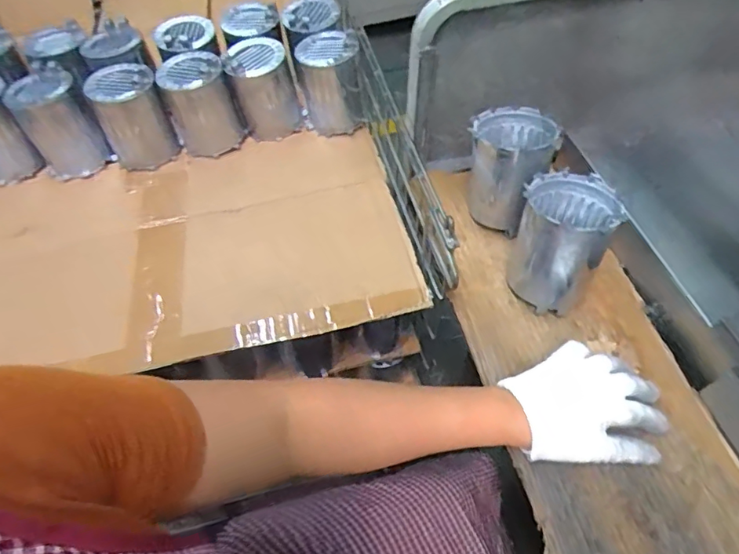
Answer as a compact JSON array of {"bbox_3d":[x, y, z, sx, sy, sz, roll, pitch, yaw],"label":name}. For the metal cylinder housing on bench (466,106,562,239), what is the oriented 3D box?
[{"bbox_3d":[0.165,-0.132,0.611,0.095,0.112,0.110,16,59,13],"label":"metal cylinder housing on bench"}]

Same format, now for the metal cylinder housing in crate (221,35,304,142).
[{"bbox_3d":[-0.156,-0.282,0.754,0.092,0.117,0.085,-12,57,-6],"label":"metal cylinder housing in crate"}]

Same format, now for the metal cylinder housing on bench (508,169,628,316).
[{"bbox_3d":[0.206,-0.038,0.549,0.088,0.120,0.118,12,58,10],"label":"metal cylinder housing on bench"}]

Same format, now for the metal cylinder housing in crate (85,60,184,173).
[{"bbox_3d":[-0.337,-0.230,0.723,0.092,0.120,0.089,-22,58,-12],"label":"metal cylinder housing in crate"}]

